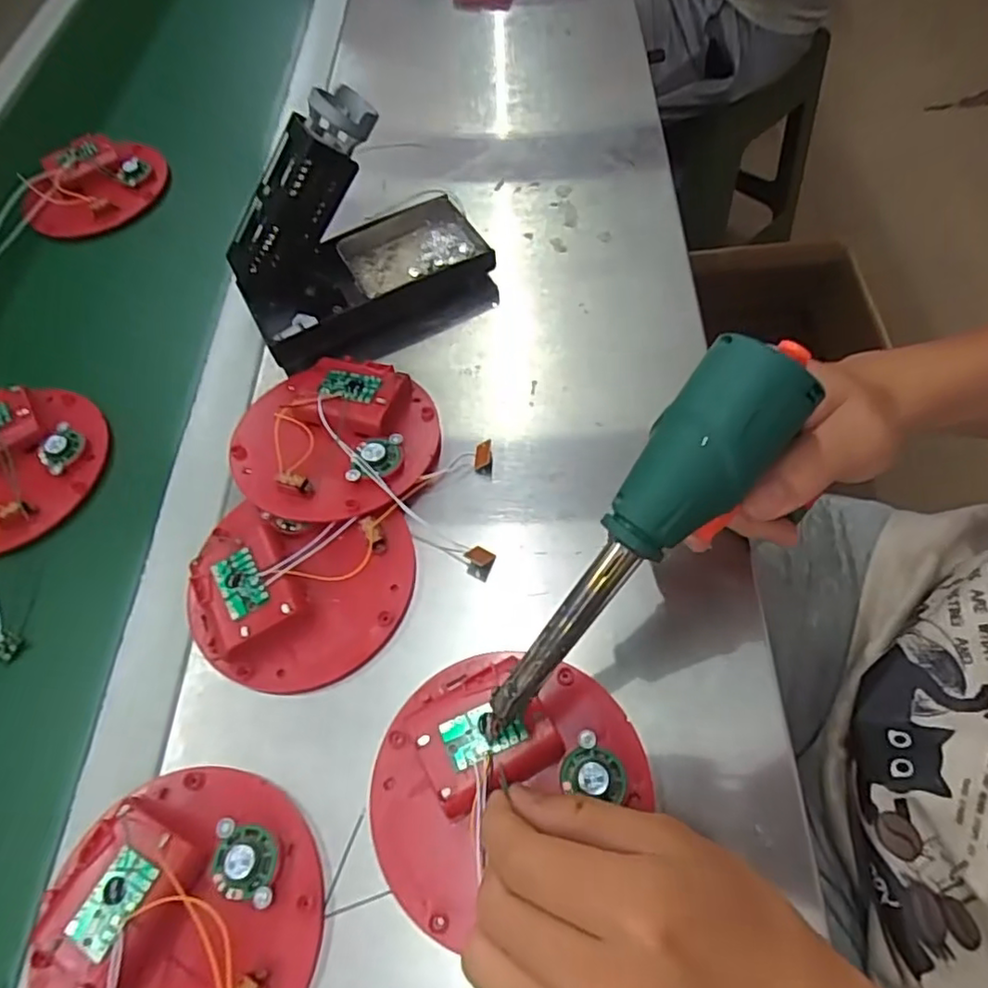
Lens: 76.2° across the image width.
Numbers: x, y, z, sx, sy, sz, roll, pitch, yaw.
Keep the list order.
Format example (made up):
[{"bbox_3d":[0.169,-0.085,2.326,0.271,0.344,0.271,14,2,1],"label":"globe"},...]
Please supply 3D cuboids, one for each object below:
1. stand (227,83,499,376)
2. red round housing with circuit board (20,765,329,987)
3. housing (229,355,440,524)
[{"bbox_3d":[-0.093,-0.174,0.391,0.160,0.113,0.086,-27,61,-6],"label":"stand"},{"bbox_3d":[-0.134,0.182,0.261,0.112,0.028,0.124,30,68,20],"label":"red round housing with circuit board"},{"bbox_3d":[-0.095,-0.037,0.373,0.119,0.019,0.113,-9,60,1],"label":"housing"}]

